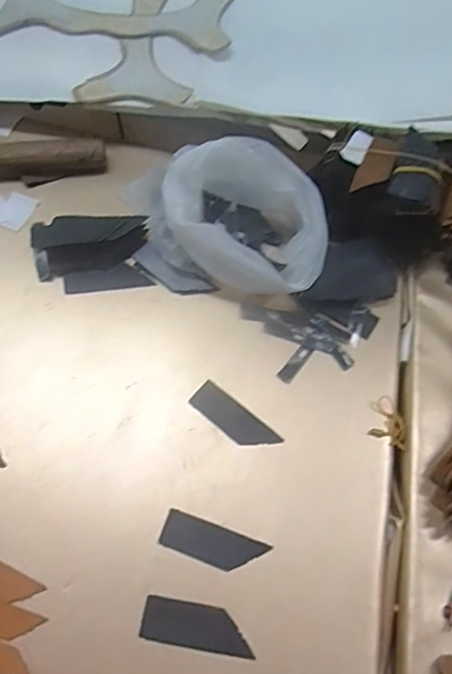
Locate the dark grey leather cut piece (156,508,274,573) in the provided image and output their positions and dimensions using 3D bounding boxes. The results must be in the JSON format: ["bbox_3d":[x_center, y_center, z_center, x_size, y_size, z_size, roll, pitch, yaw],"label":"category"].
[{"bbox_3d":[-0.008,0.127,0.323,0.063,0.004,0.022,19,63,5],"label":"dark grey leather cut piece"}]

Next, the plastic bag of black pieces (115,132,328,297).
[{"bbox_3d":[-0.004,-0.088,0.390,0.154,0.063,0.095,10,63,0],"label":"plastic bag of black pieces"}]

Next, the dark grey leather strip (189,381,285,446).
[{"bbox_3d":[0.006,0.056,0.358,0.063,0.004,0.022,38,66,13],"label":"dark grey leather strip"}]

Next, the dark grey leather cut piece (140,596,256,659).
[{"bbox_3d":[-0.016,0.166,0.303,0.062,0.004,0.022,11,63,0],"label":"dark grey leather cut piece"}]

